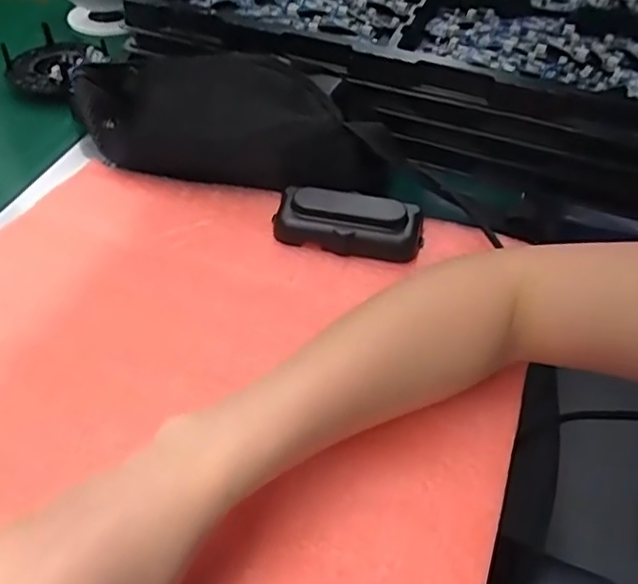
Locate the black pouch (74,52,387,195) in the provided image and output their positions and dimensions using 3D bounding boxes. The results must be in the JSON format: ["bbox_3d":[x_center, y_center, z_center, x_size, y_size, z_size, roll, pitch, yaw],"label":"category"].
[{"bbox_3d":[-0.074,-0.137,0.500,0.266,0.075,0.079,12,47,9],"label":"black pouch"}]

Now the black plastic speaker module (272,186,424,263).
[{"bbox_3d":[0.022,-0.053,0.453,0.107,0.034,0.043,8,46,6],"label":"black plastic speaker module"}]

